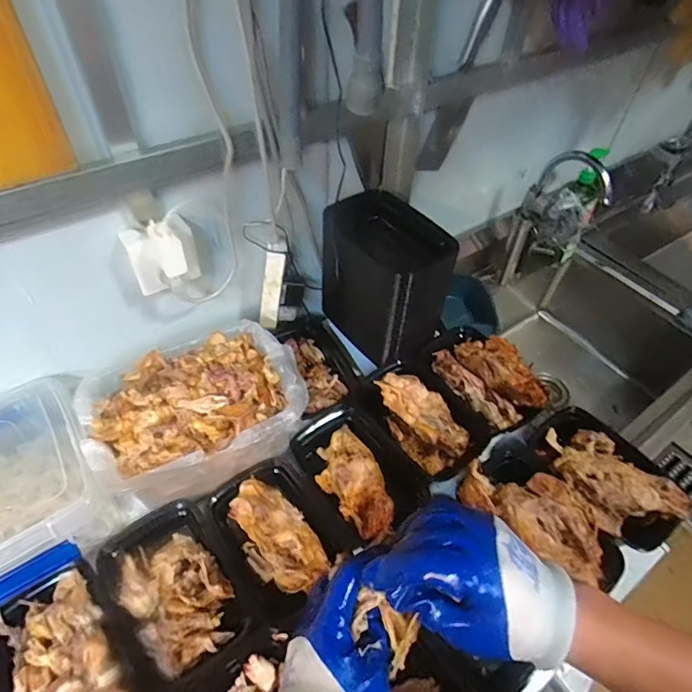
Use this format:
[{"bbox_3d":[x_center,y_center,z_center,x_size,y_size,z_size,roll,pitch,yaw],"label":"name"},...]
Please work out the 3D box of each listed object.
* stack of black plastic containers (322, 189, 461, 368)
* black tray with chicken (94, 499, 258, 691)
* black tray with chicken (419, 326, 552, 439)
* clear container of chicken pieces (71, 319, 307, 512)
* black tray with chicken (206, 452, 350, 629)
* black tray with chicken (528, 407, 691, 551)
[{"bbox_3d":[0.066,-0.118,0.802,0.165,0.198,0.228,-24,55,-22],"label":"stack of black plastic containers"},{"bbox_3d":[-0.220,0.300,0.588,0.133,0.045,0.201,-31,57,-26],"label":"black tray with chicken"},{"bbox_3d":[0.225,0.051,0.776,0.128,0.072,0.205,-29,57,-25],"label":"black tray with chicken"},{"bbox_3d":[-0.205,0.092,0.657,0.283,0.153,0.203,-23,54,-21],"label":"clear container of chicken pieces"},{"bbox_3d":[-0.096,0.254,0.635,0.128,0.046,0.191,-28,56,-24],"label":"black tray with chicken"},{"bbox_3d":[0.376,0.176,0.670,0.153,0.069,0.206,-26,55,-23],"label":"black tray with chicken"}]

